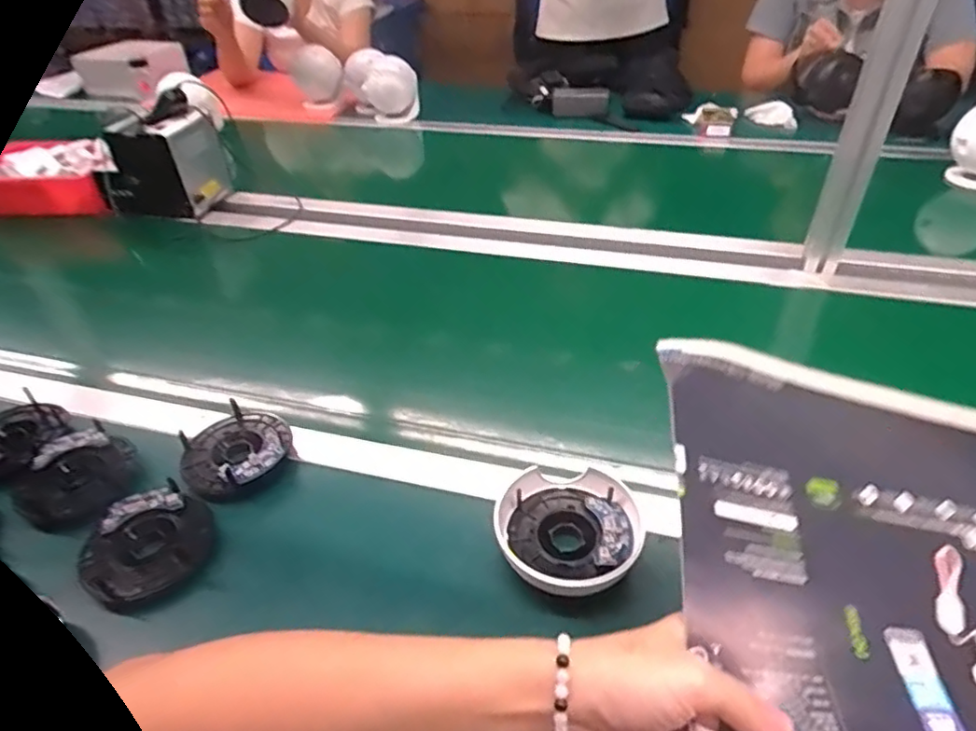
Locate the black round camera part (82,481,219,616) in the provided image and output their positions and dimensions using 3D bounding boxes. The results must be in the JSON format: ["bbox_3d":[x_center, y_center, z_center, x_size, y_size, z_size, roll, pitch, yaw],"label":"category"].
[{"bbox_3d":[-0.283,0.148,0.508,0.095,0.028,0.098,-1,39,1],"label":"black round camera part"}]

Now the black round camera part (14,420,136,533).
[{"bbox_3d":[-0.382,0.102,0.565,0.105,0.021,0.097,-1,39,1],"label":"black round camera part"}]

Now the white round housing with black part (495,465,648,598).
[{"bbox_3d":[0.066,0.133,0.495,0.114,0.027,0.105,-1,39,1],"label":"white round housing with black part"}]

